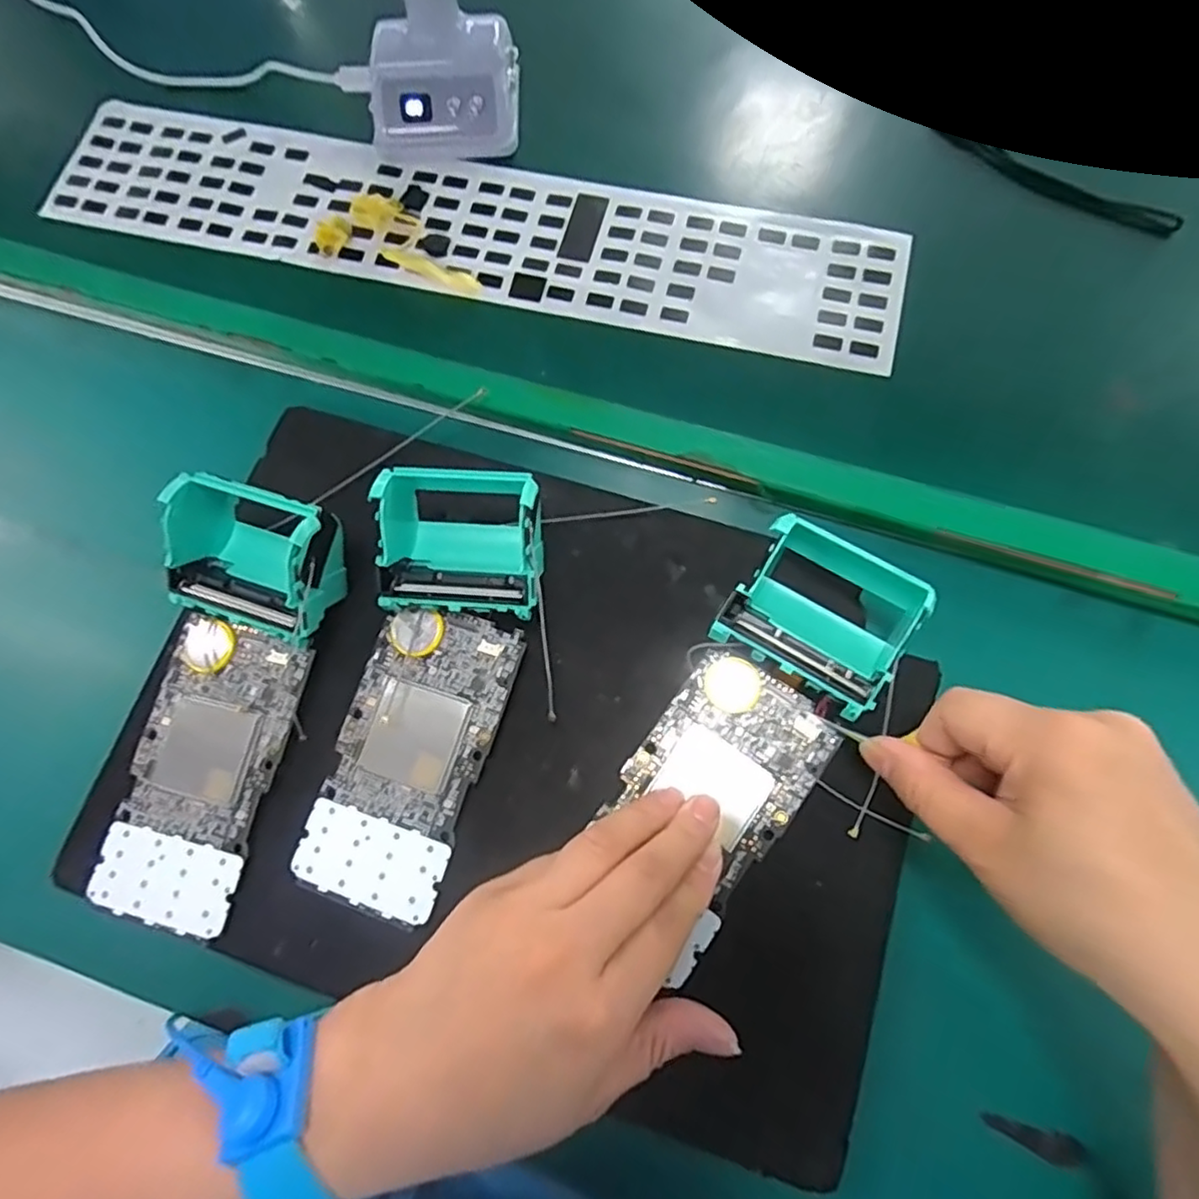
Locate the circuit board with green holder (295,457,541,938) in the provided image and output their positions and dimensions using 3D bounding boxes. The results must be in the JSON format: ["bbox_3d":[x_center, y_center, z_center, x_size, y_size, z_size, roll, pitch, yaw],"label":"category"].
[{"bbox_3d":[-0.075,0.035,0.274,0.069,0.046,0.184,14,77,5],"label":"circuit board with green holder"}]

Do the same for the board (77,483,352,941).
[{"bbox_3d":[-0.168,0.040,0.275,0.069,0.040,0.186,13,77,4],"label":"board"}]

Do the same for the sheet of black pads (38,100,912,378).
[{"bbox_3d":[-0.070,-0.204,0.356,0.459,0.006,0.090,12,77,4],"label":"sheet of black pads"}]

